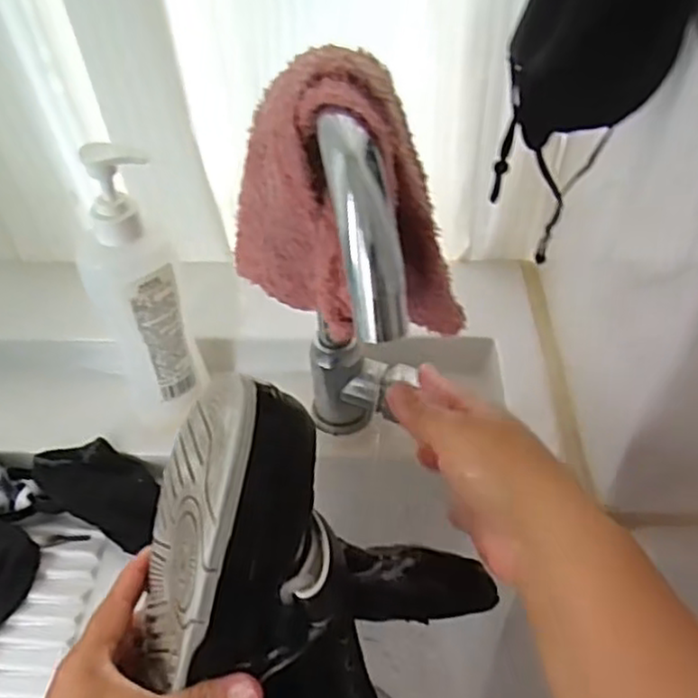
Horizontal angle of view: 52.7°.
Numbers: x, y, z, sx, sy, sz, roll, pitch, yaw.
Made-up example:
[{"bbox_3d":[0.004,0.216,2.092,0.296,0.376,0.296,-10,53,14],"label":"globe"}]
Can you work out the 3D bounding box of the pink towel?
[{"bbox_3d":[-0.007,-0.077,0.353,0.143,0.137,0.066,16,50,16],"label":"pink towel"}]

